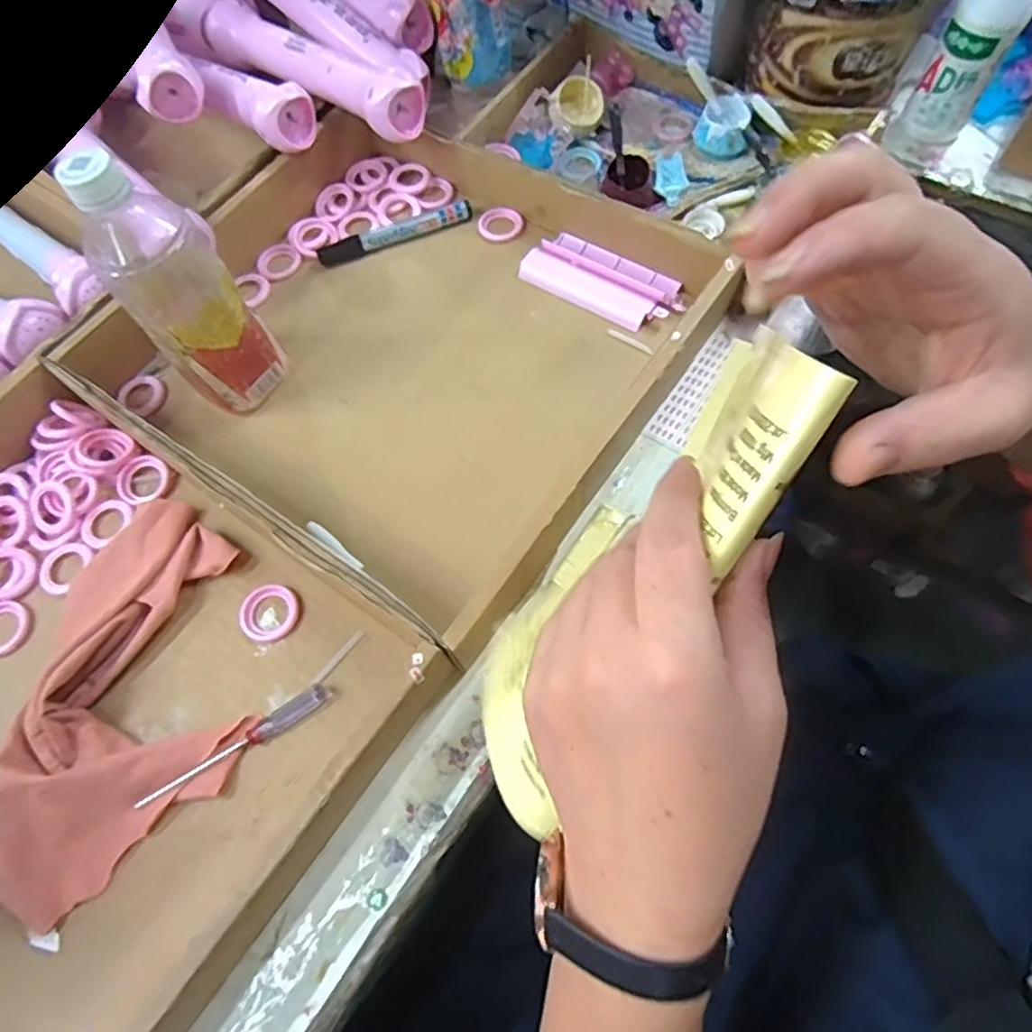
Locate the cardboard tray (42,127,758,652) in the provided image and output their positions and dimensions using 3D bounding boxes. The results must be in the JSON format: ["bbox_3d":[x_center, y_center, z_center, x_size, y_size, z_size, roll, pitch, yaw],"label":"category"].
[{"bbox_3d":[-0.083,-0.138,0.485,0.376,0.073,0.339,32,72,13],"label":"cardboard tray"}]

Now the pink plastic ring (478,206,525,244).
[{"bbox_3d":[-0.014,-0.251,0.557,0.039,0.006,0.035,35,73,17],"label":"pink plastic ring"}]

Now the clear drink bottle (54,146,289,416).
[{"bbox_3d":[-0.212,-0.138,0.422,0.053,0.182,0.065,42,75,19],"label":"clear drink bottle"}]

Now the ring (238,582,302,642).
[{"bbox_3d":[-0.161,0.062,0.423,0.038,0.004,0.038,-1,66,3],"label":"ring"}]

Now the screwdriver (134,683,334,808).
[{"bbox_3d":[-0.166,0.139,0.390,0.121,0.012,0.013,-33,68,-10],"label":"screwdriver"}]

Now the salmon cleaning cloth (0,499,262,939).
[{"bbox_3d":[-0.232,0.104,0.398,0.135,0.031,0.251,1,66,4],"label":"salmon cleaning cloth"}]

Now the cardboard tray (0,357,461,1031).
[{"bbox_3d":[-0.289,0.114,0.378,0.377,0.060,0.351,33,72,14],"label":"cardboard tray"}]

